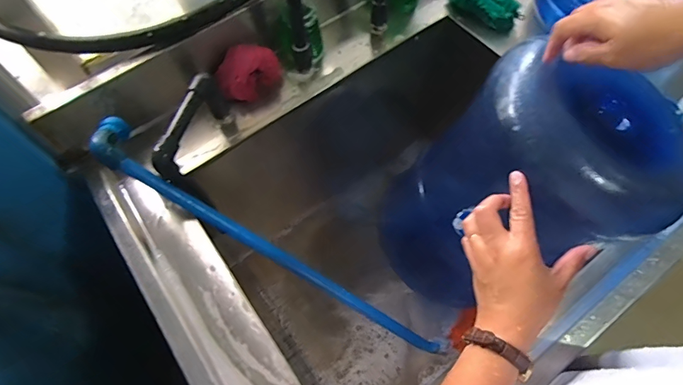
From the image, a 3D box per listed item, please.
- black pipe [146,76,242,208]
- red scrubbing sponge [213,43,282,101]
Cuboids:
[{"bbox_3d":[-0.200,-0.082,0.561,0.026,0.078,0.145,14,63,11],"label":"black pipe"},{"bbox_3d":[-0.140,-0.183,0.646,0.100,0.083,0.064,-35,65,-14],"label":"red scrubbing sponge"}]

